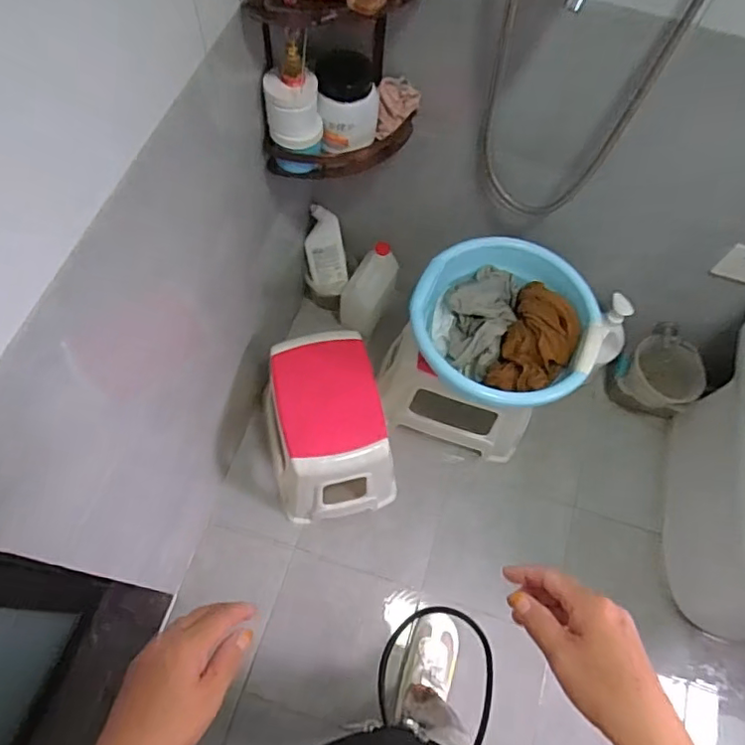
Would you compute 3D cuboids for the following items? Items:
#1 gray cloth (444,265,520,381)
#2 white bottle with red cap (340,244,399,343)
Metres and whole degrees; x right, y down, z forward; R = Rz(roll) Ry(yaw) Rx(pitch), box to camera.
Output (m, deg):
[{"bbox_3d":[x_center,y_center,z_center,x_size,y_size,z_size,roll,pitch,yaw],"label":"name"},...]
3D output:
[{"bbox_3d":[0.206,-0.108,1.105,0.137,0.067,0.245,15,65,4],"label":"gray cloth"},{"bbox_3d":[-0.008,-0.212,1.442,0.113,0.078,0.244,26,111,9],"label":"white bottle with red cap"}]

